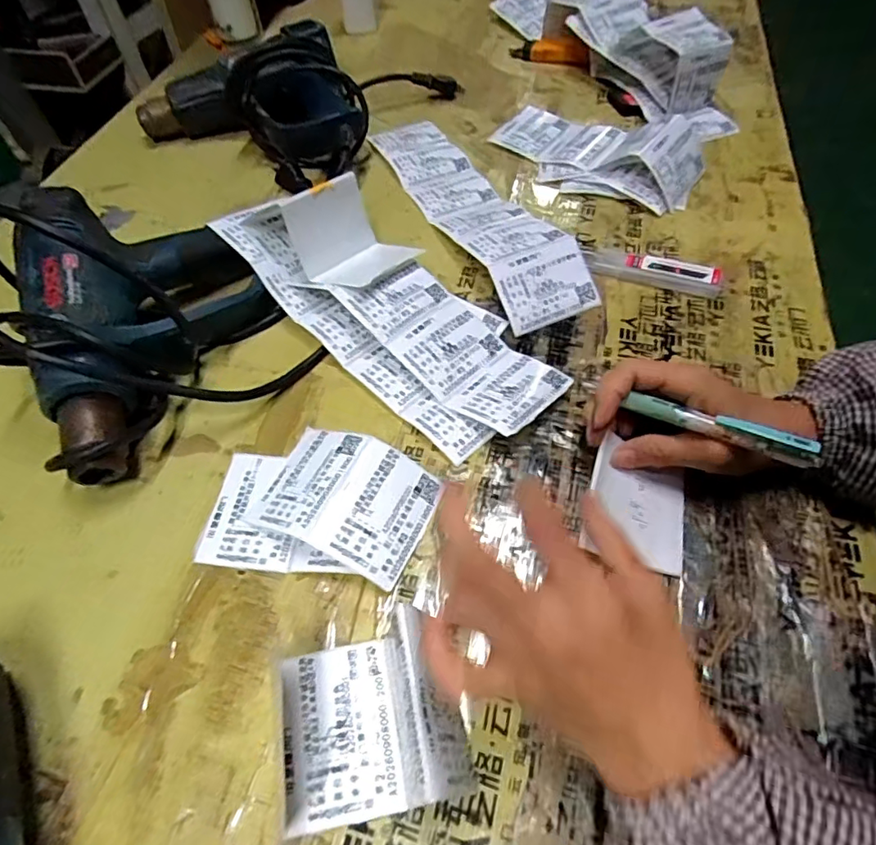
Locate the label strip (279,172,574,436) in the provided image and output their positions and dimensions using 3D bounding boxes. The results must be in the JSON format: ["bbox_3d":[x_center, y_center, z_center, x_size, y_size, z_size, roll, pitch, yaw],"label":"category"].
[{"bbox_3d":[-0.018,-0.093,0.428,0.090,0.051,0.262,-39,74,-22],"label":"label strip"}]

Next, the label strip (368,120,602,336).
[{"bbox_3d":[0.028,-0.222,0.533,0.084,0.034,0.345,-20,56,-10],"label":"label strip"}]

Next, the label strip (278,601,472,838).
[{"bbox_3d":[-0.038,0.143,0.268,0.097,0.060,0.081,-11,55,-4],"label":"label strip"}]

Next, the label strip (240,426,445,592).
[{"bbox_3d":[-0.062,0.047,0.358,0.111,0.027,0.081,21,59,17],"label":"label strip"}]

